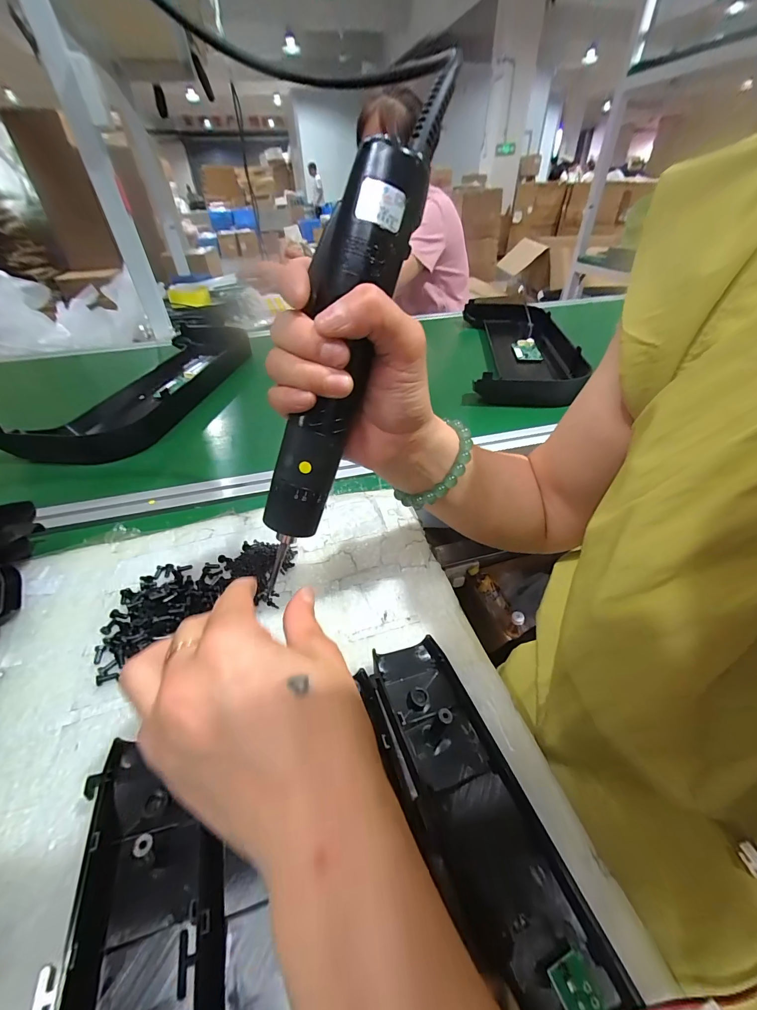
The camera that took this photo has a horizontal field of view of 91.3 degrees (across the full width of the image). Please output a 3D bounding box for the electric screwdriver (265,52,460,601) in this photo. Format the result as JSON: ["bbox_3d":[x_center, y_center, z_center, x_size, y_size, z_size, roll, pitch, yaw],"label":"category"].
[{"bbox_3d":[-0.020,-0.080,0.192,0.032,0.254,0.034,30,17,37],"label":"electric screwdriver"}]

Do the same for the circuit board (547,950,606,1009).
[{"bbox_3d":[0.079,0.192,0.139,0.015,0.004,0.029,-4,24,-17],"label":"circuit board"}]

